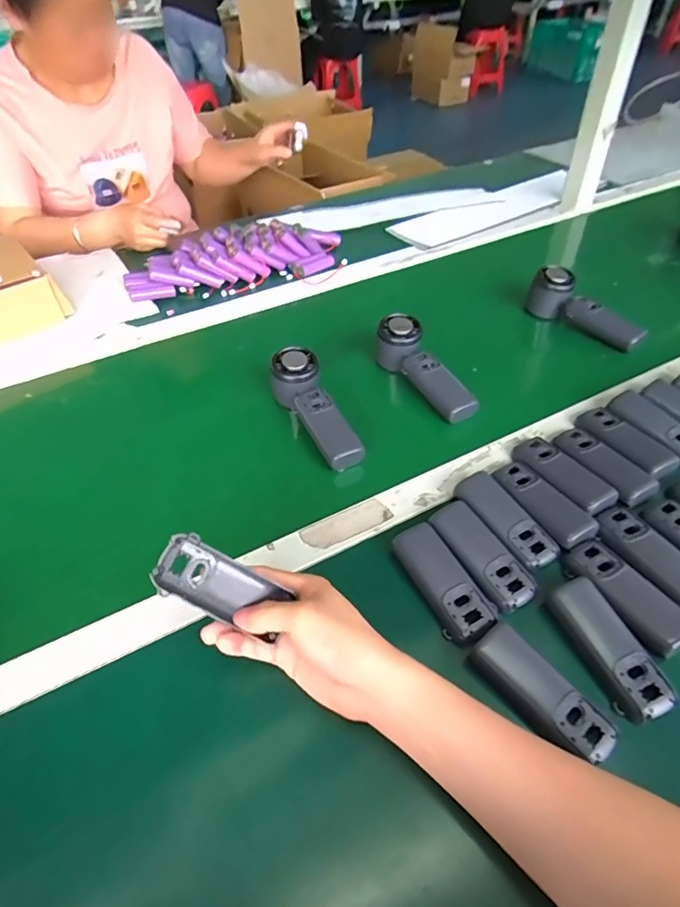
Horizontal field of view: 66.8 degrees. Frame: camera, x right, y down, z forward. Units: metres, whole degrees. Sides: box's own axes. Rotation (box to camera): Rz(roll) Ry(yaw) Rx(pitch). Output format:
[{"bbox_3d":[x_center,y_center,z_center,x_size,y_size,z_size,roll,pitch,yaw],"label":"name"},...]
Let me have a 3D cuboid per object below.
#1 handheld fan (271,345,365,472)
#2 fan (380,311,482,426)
[{"bbox_3d":[-0.027,-0.049,0.582,0.053,0.038,0.163,-22,63,-19],"label":"handheld fan"},{"bbox_3d":[0.106,-0.105,0.618,0.051,0.056,0.162,-27,52,-22],"label":"fan"}]

